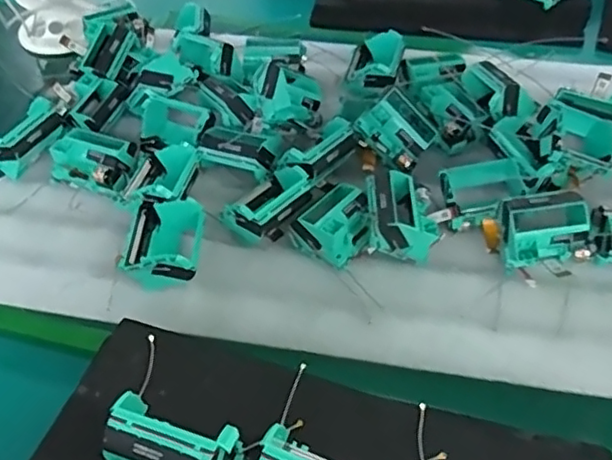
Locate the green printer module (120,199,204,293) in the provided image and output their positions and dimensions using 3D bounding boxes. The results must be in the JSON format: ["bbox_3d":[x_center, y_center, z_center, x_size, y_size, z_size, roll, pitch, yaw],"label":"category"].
[{"bbox_3d":[-0.119,0.012,0.515,0.065,0.040,0.072,2,49,3],"label":"green printer module"}]

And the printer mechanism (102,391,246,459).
[{"bbox_3d":[-0.072,0.122,0.333,0.068,0.055,0.034,14,51,13],"label":"printer mechanism"}]

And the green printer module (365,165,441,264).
[{"bbox_3d":[0.081,-0.014,0.518,0.058,0.042,0.070,0,49,2],"label":"green printer module"}]

